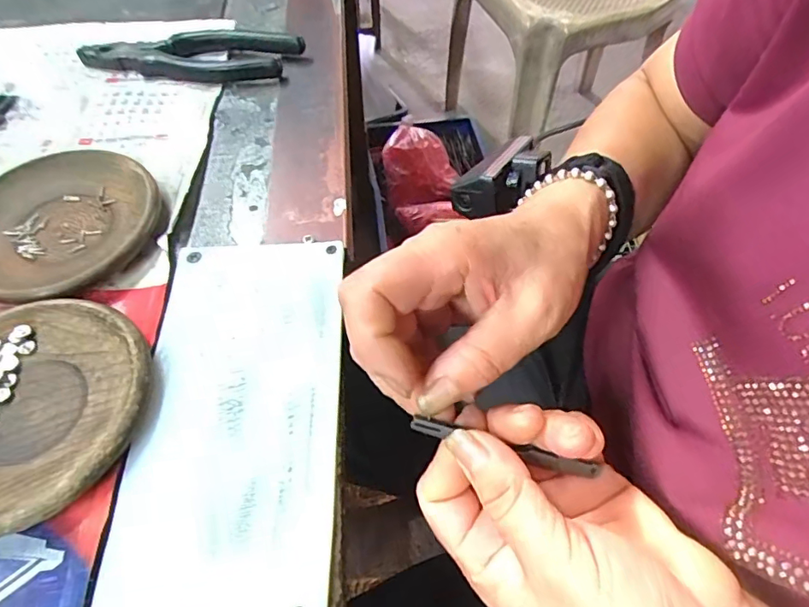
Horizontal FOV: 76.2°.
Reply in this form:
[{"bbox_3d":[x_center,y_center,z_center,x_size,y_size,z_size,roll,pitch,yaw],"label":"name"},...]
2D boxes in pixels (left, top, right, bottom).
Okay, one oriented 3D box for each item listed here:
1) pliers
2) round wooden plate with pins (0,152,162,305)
[{"bbox_3d":[-0.167,-0.191,0.402,0.169,0.016,0.053,-5,57,-3],"label":"pliers"},{"bbox_3d":[-0.204,-0.046,0.305,0.112,0.014,0.109,0,57,1],"label":"round wooden plate with pins"}]

